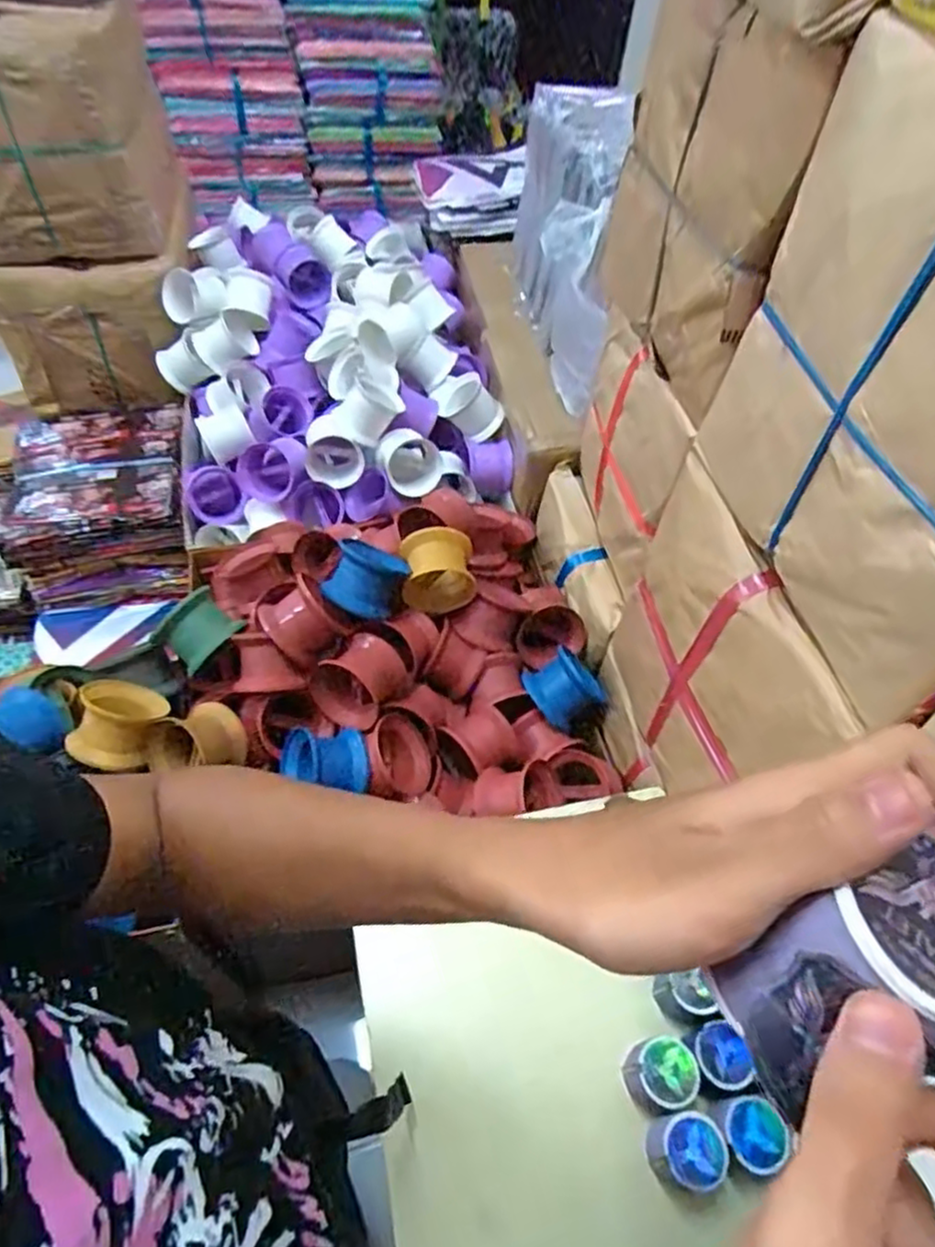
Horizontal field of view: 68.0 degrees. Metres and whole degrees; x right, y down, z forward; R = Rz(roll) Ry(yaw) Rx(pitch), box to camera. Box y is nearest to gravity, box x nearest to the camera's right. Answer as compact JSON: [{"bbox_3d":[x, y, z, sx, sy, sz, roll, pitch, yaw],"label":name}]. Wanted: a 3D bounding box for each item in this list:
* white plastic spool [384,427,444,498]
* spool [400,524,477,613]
[{"bbox_3d":[-0.110,-0.293,1.295,0.115,0.078,0.115,0,89,-23],"label":"white plastic spool"},{"bbox_3d":[-0.045,-0.080,1.034,0.103,0.115,0.077,-3,54,-7],"label":"spool"}]

